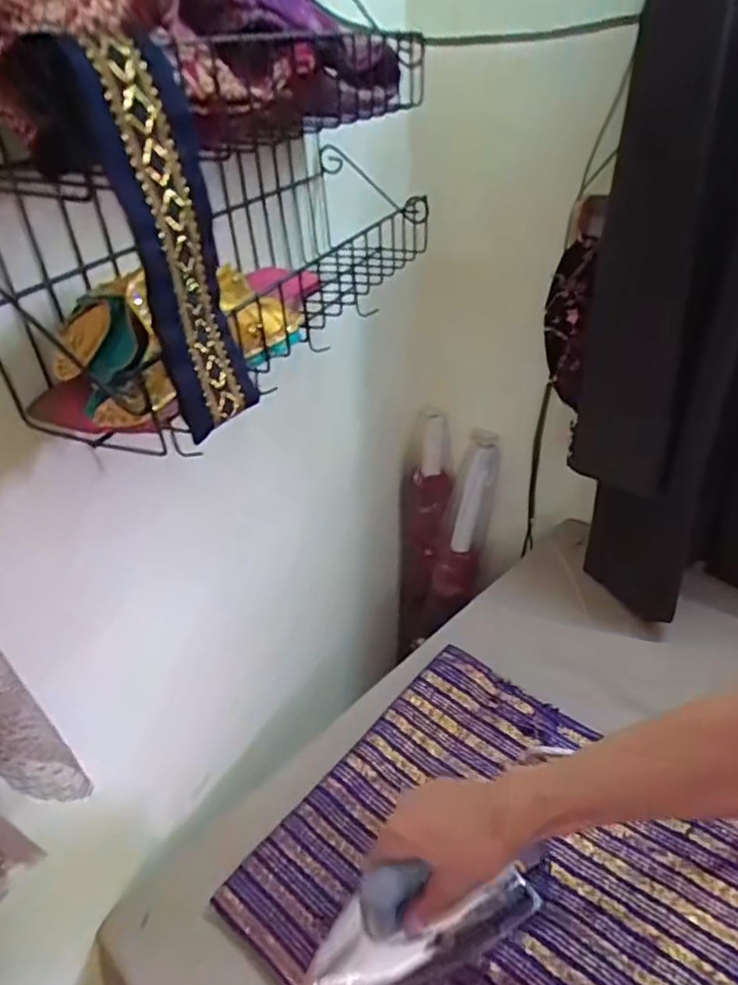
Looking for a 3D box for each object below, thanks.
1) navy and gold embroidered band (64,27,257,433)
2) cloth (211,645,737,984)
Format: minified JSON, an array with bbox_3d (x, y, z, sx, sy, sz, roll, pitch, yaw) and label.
[{"bbox_3d":[-0.088,-0.109,0.286,0.010,0.166,0.045,14,38,31],"label":"navy and gold embroidered band"},{"bbox_3d":[0.140,0.350,0.543,0.420,0.018,0.363,24,43,34],"label":"cloth"}]

